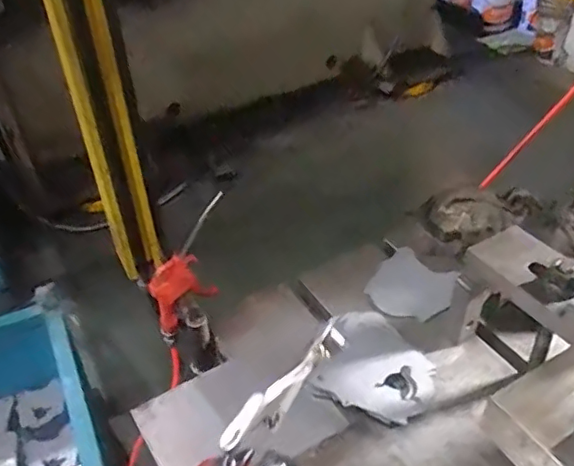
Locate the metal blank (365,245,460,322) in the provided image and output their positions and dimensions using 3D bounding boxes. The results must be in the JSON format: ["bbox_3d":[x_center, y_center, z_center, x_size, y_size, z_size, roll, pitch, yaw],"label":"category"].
[{"bbox_3d":[0.175,0.072,0.796,0.112,0.007,0.130,23,44,34],"label":"metal blank"}]

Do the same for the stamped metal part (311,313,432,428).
[{"bbox_3d":[0.112,0.154,0.693,0.131,0.014,0.143,13,41,17],"label":"stamped metal part"}]

